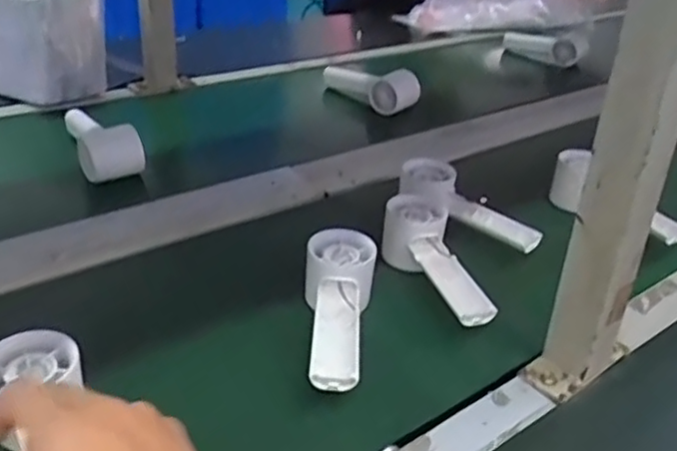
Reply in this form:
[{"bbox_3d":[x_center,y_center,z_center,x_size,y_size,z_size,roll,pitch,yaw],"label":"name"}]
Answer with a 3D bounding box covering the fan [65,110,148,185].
[{"bbox_3d":[-0.282,-0.107,0.776,0.071,0.063,0.164,-12,37,-26],"label":"fan"}]

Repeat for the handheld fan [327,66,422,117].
[{"bbox_3d":[0.052,-0.222,1.023,0.070,0.050,0.169,-22,42,-37],"label":"handheld fan"}]

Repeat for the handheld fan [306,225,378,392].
[{"bbox_3d":[-0.004,0.063,0.519,0.057,0.043,0.156,8,32,2],"label":"handheld fan"}]

